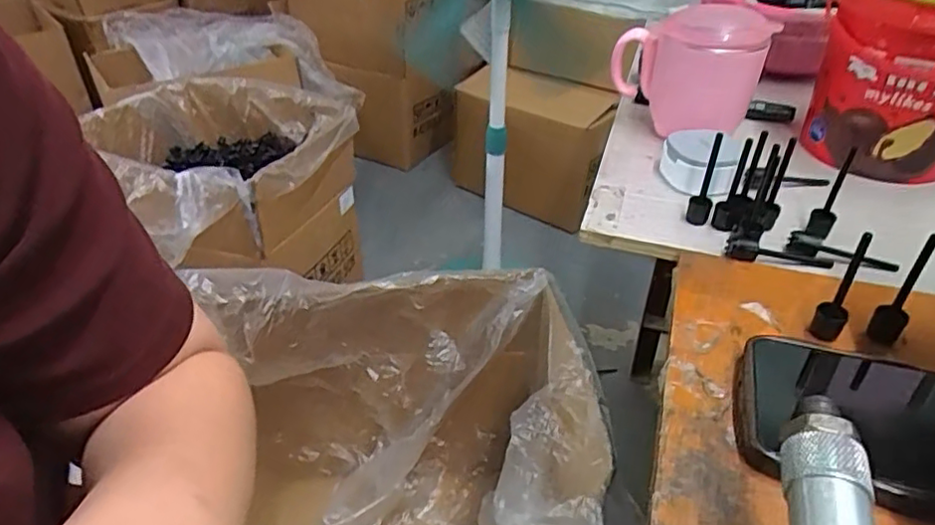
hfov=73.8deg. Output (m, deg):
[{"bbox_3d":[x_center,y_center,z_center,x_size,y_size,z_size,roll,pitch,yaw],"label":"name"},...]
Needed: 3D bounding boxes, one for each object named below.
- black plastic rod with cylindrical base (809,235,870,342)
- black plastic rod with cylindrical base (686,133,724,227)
[{"bbox_3d":[0.188,0.015,0.312,0.014,0.061,0.012,28,45,30],"label":"black plastic rod with cylindrical base"},{"bbox_3d":[0.153,-0.052,0.397,0.015,0.066,0.010,16,40,19],"label":"black plastic rod with cylindrical base"}]

